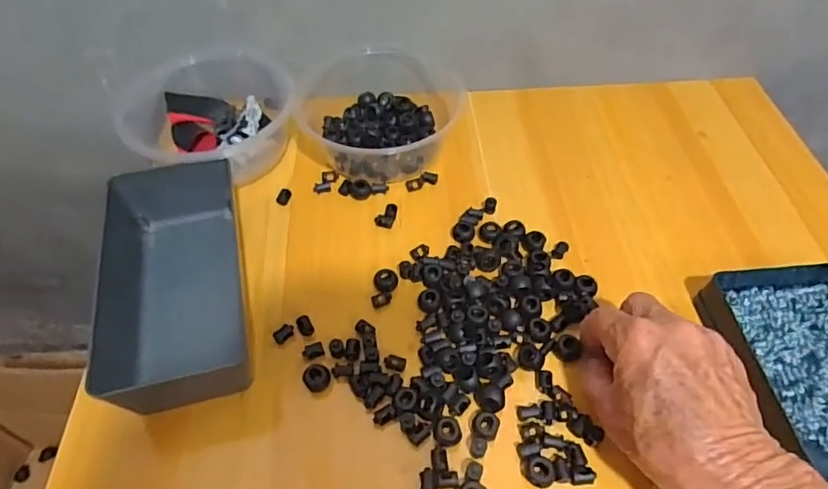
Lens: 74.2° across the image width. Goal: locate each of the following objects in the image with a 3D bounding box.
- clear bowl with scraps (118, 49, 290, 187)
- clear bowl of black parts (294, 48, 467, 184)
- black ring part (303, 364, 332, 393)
[{"bbox_3d":[-0.180,-0.116,0.484,0.139,0.064,0.124,-16,53,-12],"label":"clear bowl with scraps"},{"bbox_3d":[-0.030,-0.123,0.506,0.147,0.047,0.149,0,51,0],"label":"clear bowl of black parts"},{"bbox_3d":[-0.064,0.088,0.360,0.017,0.013,0.015,-25,55,-18],"label":"black ring part"}]

